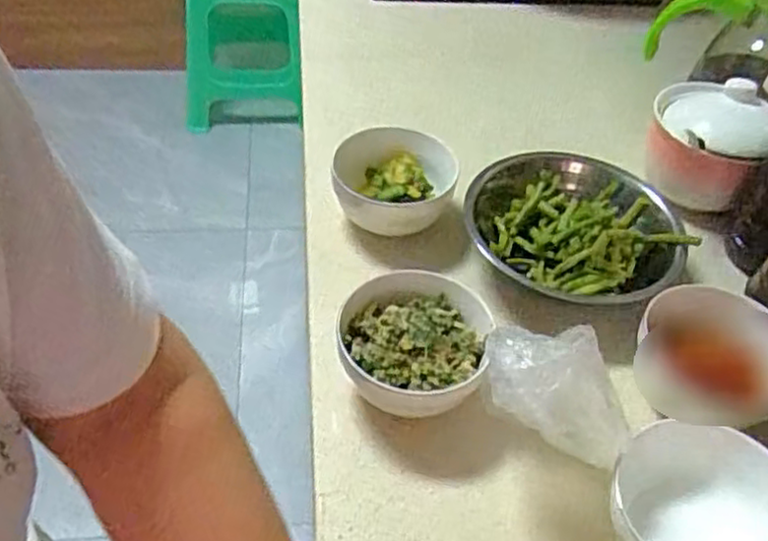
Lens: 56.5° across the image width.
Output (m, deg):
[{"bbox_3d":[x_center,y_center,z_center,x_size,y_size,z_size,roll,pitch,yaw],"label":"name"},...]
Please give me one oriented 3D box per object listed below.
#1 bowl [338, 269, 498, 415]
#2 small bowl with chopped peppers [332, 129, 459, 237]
[{"bbox_3d":[0.019,0.058,0.520,0.104,0.056,0.106,3,46,-3],"label":"bowl"},{"bbox_3d":[0.005,-0.079,0.640,0.112,0.054,0.103,3,46,-3],"label":"small bowl with chopped peppers"}]

